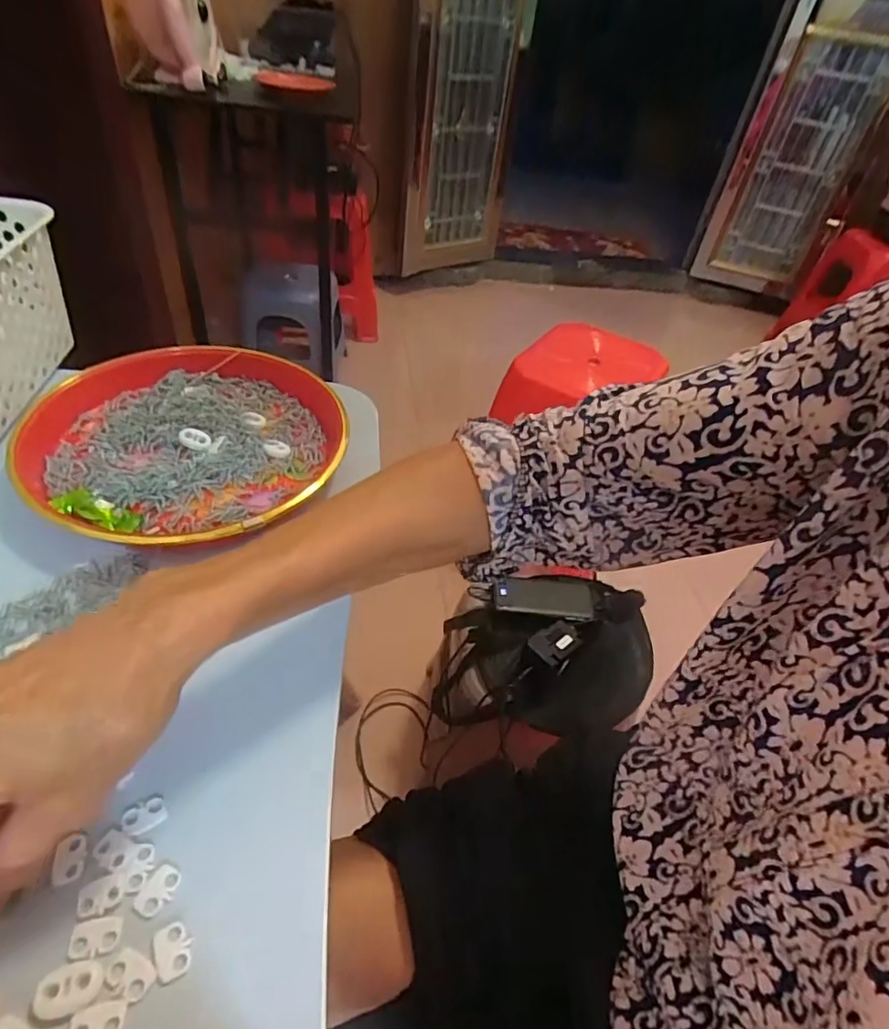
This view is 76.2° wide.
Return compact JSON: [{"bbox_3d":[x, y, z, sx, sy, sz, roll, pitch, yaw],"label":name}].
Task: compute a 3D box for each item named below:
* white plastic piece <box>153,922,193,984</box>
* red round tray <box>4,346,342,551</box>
[{"bbox_3d":[-0.106,0.170,0.221,0.012,0.004,0.018,-16,49,-25],"label":"white plastic piece"},{"bbox_3d":[-0.187,-0.058,0.418,0.203,0.040,0.215,5,43,-5],"label":"red round tray"}]

